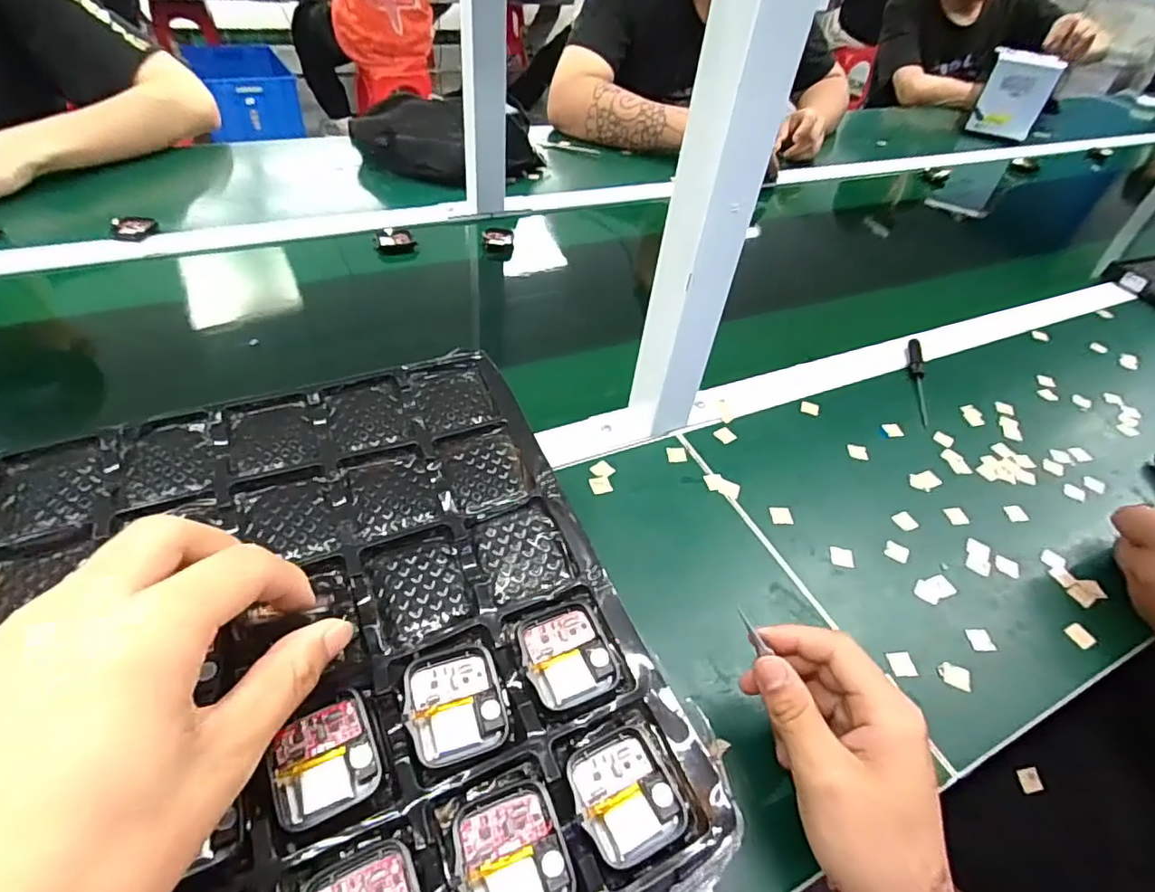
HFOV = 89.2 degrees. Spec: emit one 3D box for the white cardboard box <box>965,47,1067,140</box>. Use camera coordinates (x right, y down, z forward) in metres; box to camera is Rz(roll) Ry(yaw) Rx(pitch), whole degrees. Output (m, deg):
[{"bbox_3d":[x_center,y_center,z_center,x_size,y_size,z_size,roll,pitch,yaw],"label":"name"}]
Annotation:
[{"bbox_3d":[0.906,-0.733,1.224,0.123,0.148,0.100,24,49,16],"label":"white cardboard box"}]

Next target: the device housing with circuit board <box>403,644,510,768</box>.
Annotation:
[{"bbox_3d":[-0.049,0.104,0.237,0.037,0.011,0.041,-11,47,-18],"label":"device housing with circuit board"}]

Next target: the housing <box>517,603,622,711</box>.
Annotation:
[{"bbox_3d":[-0.004,0.091,0.257,0.037,0.007,0.040,-14,48,-20],"label":"housing"}]

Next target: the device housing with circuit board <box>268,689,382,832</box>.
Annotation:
[{"bbox_3d":[-0.095,0.116,0.220,0.036,0.008,0.039,-18,50,-24],"label":"device housing with circuit board"}]

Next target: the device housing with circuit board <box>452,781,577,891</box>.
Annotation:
[{"bbox_3d":[-0.023,0.145,0.207,0.036,0.007,0.042,-11,47,-18],"label":"device housing with circuit board"}]

